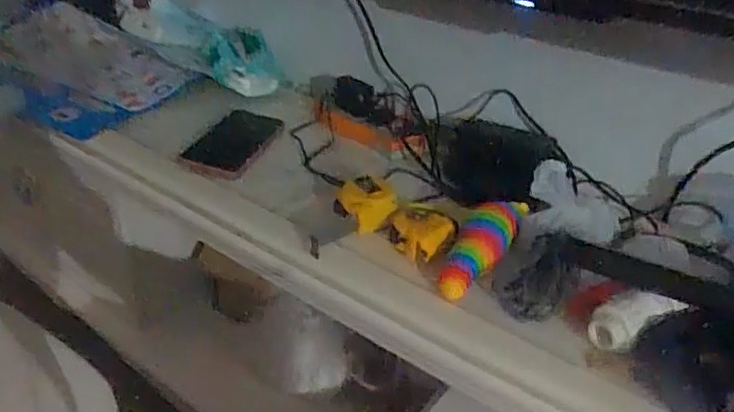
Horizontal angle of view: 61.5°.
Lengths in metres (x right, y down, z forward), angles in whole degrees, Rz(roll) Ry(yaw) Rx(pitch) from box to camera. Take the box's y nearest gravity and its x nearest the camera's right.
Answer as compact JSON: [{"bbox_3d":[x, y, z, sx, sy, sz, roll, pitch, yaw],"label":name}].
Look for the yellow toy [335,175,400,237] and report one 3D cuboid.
[{"bbox_3d":[-0.002,-0.004,0.640,0.053,0.032,0.068,-10,32,-23],"label":"yellow toy"}]

